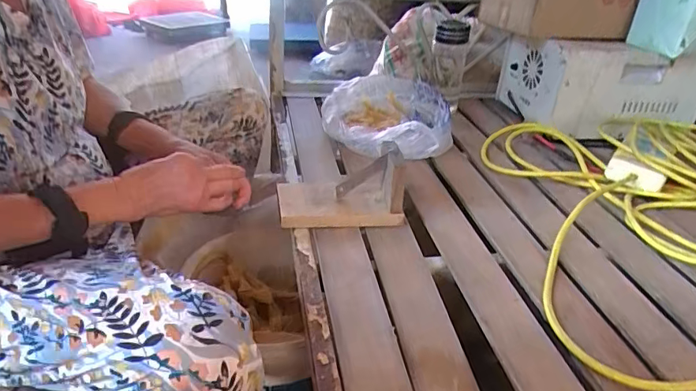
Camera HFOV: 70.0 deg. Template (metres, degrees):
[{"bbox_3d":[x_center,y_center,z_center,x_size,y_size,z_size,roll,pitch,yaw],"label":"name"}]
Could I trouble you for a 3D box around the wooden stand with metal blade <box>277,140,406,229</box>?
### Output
[{"bbox_3d":[-0.011,-0.010,0.646,0.161,0.089,0.084,2,28,-3],"label":"wooden stand with metal blade"}]

